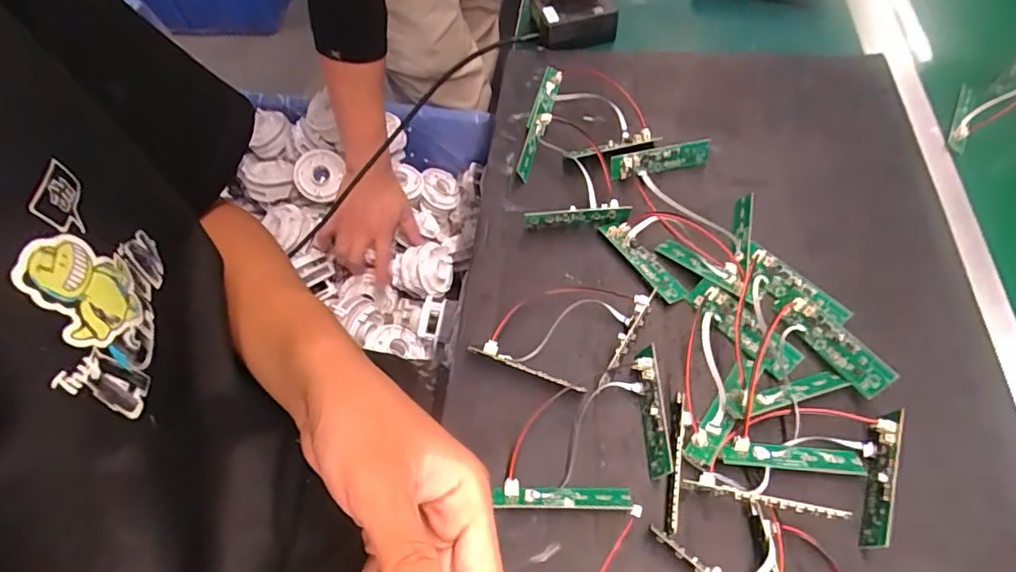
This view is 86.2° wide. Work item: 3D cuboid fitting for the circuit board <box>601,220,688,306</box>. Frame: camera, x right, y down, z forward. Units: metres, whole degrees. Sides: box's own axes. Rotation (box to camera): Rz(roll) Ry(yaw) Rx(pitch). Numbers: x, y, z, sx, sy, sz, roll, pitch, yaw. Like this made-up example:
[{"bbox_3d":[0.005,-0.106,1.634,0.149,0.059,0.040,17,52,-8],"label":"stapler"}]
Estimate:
[{"bbox_3d":[0.100,-0.021,0.403,0.017,0.008,0.081,-31,61,-13],"label":"circuit board"}]

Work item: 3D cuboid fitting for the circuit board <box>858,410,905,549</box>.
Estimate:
[{"bbox_3d":[0.210,0.108,0.309,0.010,0.020,0.076,28,65,-9],"label":"circuit board"}]

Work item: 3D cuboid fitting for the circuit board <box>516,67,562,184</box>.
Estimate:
[{"bbox_3d":[0.028,-0.147,0.480,0.019,0.014,0.127,11,61,8],"label":"circuit board"}]

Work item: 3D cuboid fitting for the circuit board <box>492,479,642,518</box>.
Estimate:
[{"bbox_3d":[0.034,0.125,0.320,0.083,0.008,0.015,1,59,6],"label":"circuit board"}]

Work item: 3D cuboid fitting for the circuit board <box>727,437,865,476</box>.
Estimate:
[{"bbox_3d":[0.170,0.101,0.322,0.081,0.006,0.016,3,59,7],"label":"circuit board"}]

